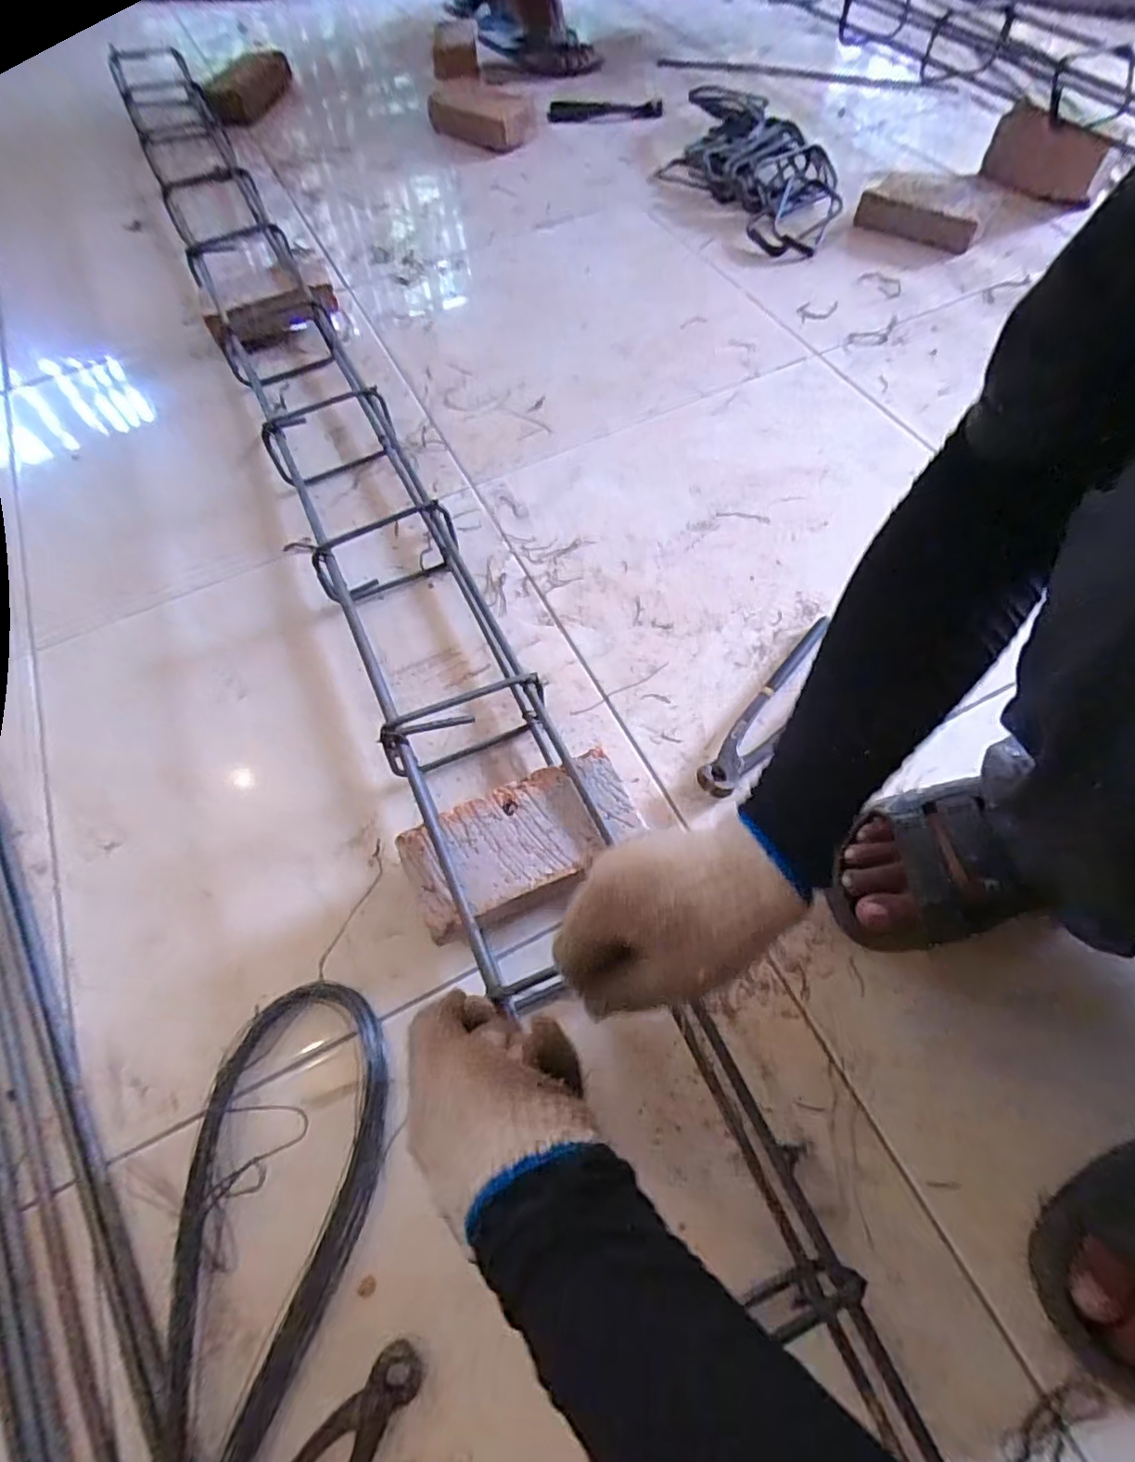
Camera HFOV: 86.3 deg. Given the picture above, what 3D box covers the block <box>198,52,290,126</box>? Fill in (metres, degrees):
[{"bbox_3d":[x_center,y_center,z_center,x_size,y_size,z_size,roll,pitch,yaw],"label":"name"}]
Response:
[{"bbox_3d":[-0.640,-1.296,1.217,0.206,0.086,0.081,8,62,32],"label":"block"}]

